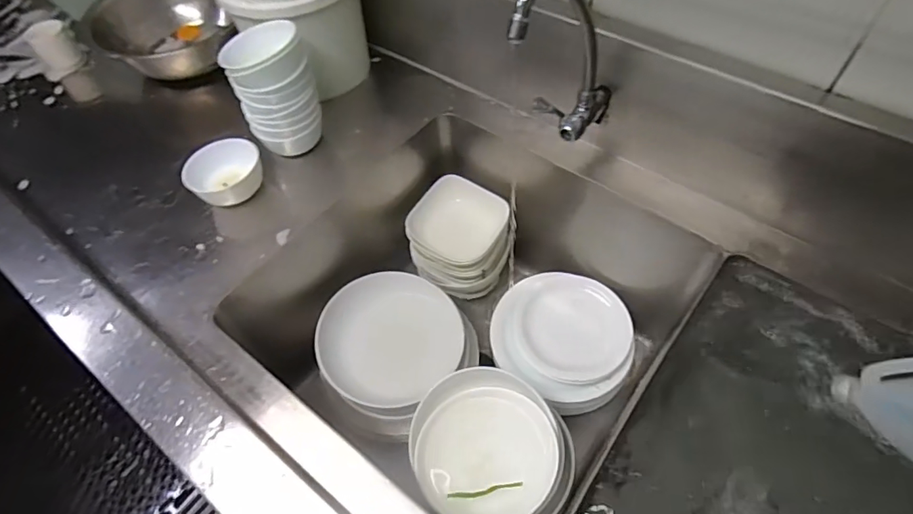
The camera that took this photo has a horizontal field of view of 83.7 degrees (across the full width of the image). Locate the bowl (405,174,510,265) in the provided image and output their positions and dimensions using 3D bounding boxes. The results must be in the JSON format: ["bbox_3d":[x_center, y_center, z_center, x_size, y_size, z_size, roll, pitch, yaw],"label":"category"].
[{"bbox_3d":[0.000,-0.063,0.885,0.151,0.047,0.142,31,64,23],"label":"bowl"}]

